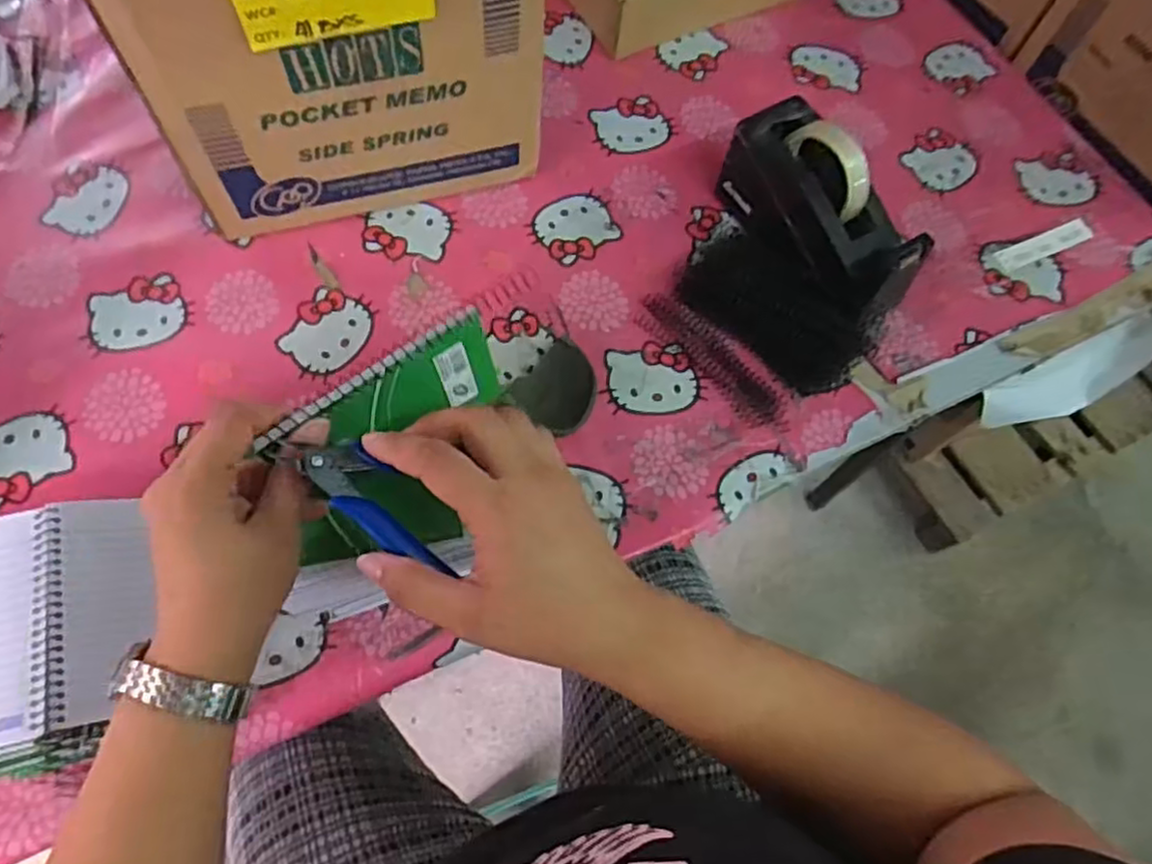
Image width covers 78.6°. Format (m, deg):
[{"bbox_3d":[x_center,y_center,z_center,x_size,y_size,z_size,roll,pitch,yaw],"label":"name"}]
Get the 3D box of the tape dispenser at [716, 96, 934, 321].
[{"bbox_3d":[0.216,-0.195,0.630,0.086,0.106,0.204,-27,71,-15],"label":"tape dispenser"}]

